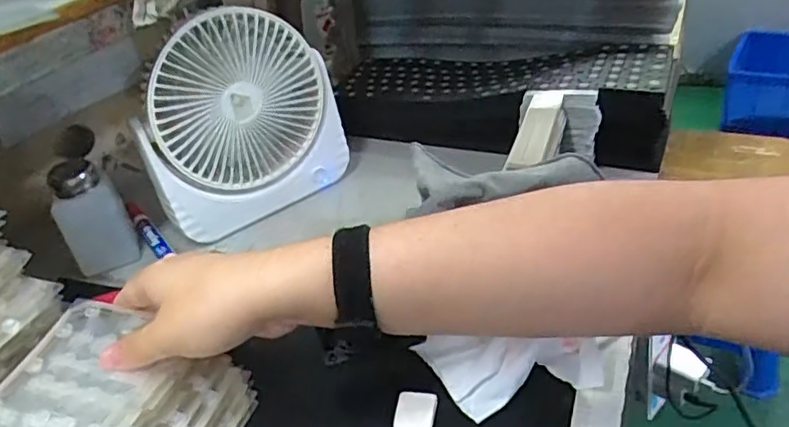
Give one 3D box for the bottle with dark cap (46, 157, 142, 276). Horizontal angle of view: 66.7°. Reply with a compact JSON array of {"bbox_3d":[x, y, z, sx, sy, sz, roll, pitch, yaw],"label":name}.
[{"bbox_3d":[-0.283,0.001,0.561,0.057,0.097,0.045,-22,36,-19],"label":"bottle with dark cap"}]

